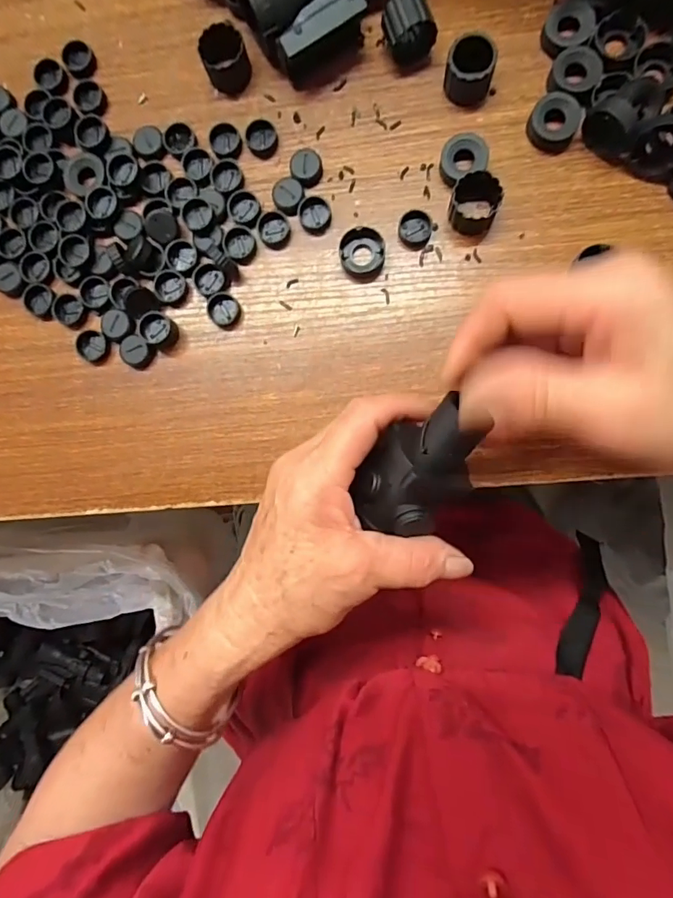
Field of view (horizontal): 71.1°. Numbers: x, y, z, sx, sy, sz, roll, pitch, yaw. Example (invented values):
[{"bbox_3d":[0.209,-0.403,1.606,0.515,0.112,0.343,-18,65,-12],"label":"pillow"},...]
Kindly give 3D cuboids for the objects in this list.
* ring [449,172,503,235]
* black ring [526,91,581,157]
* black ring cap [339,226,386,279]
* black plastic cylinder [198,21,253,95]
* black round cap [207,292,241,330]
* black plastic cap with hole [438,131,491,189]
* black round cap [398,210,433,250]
[{"bbox_3d":[0.088,-0.154,0.298,0.029,0.024,0.027,0,90,5],"label":"ring"},{"bbox_3d":[0.139,-0.208,0.300,0.030,0.012,0.031,0,90,5],"label":"black ring"},{"bbox_3d":[0.017,-0.129,0.311,0.029,0.011,0.029,4,90,5],"label":"black ring cap"},{"bbox_3d":[-0.072,-0.260,0.312,0.024,0.027,0.030,24,92,4],"label":"black plastic cylinder"},{"bbox_3d":[-0.076,-0.094,0.320,0.023,0.006,0.021,0,90,5],"label":"black round cap"},{"bbox_3d":[0.081,-0.187,0.305,0.030,0.013,0.026,-25,88,4],"label":"black plastic cap with hole"},{"bbox_3d":[0.052,-0.144,0.310,0.021,0.008,0.022,0,90,5],"label":"black round cap"}]

